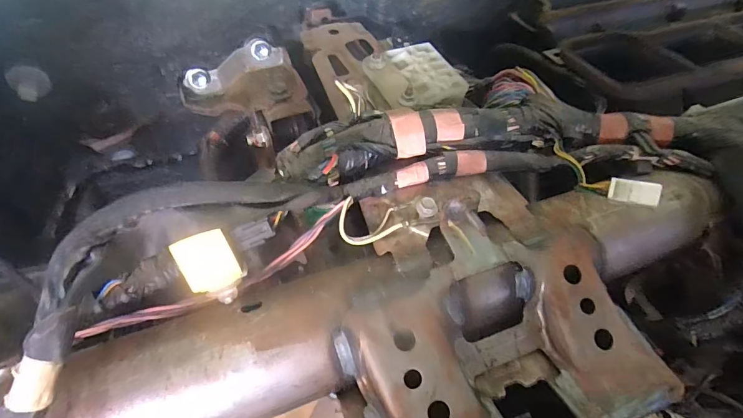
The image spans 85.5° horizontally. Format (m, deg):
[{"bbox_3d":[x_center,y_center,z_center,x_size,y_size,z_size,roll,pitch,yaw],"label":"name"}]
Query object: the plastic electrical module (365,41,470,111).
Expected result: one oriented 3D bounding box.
[{"bbox_3d":[0.036,-0.109,0.332,0.067,0.020,0.070,-20,50,-17],"label":"plastic electrical module"}]

